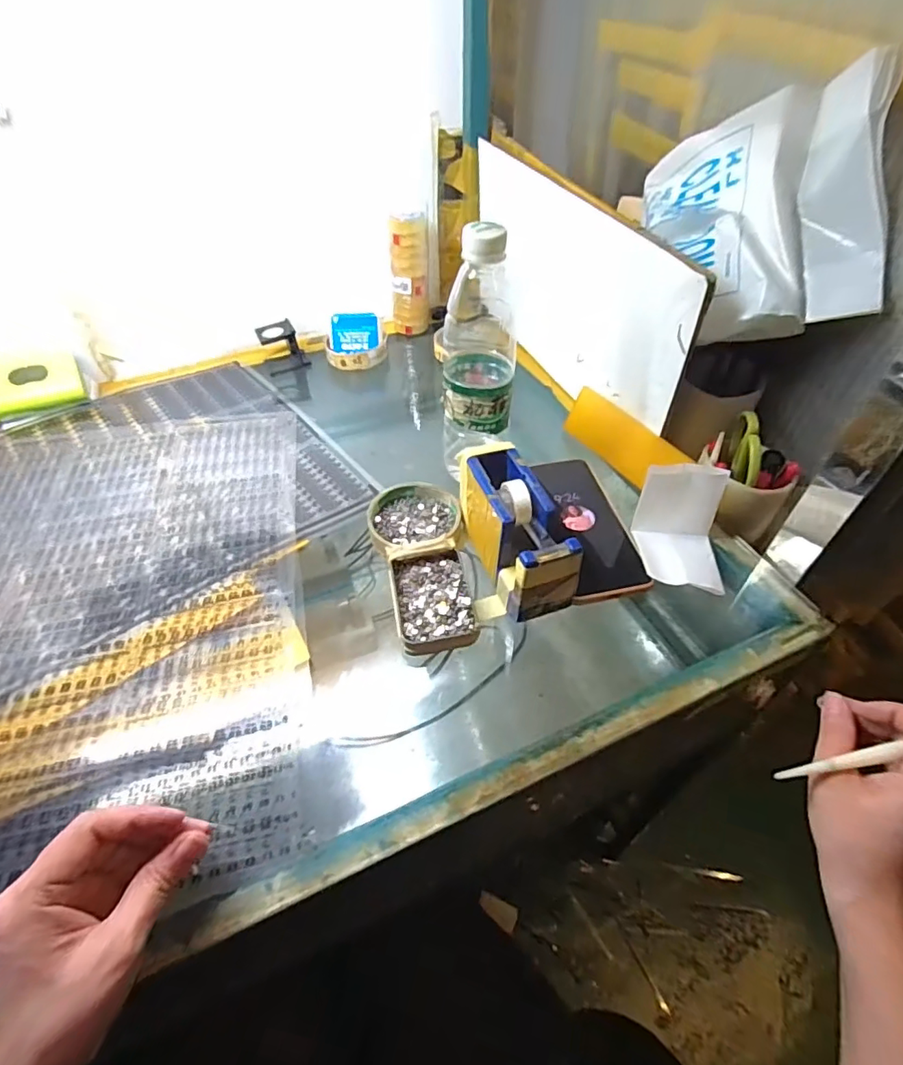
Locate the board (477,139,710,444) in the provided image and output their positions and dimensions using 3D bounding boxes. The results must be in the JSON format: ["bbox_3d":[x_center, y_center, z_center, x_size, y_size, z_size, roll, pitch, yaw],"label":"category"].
[{"bbox_3d":[0.118,-0.284,0.608,0.015,0.183,0.455,-16,49,-12],"label":"board"}]

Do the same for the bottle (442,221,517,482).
[{"bbox_3d":[0.024,-0.146,0.467,0.061,0.217,0.069,4,47,6],"label":"bottle"}]

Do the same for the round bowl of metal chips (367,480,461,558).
[{"bbox_3d":[-0.034,-0.014,0.481,0.080,0.015,0.080,-3,47,-1],"label":"round bowl of metal chips"}]

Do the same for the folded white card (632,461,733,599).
[{"bbox_3d":[0.195,-0.003,0.443,0.072,0.067,0.081,6,48,8],"label":"folded white card"}]

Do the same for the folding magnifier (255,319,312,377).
[{"bbox_3d":[-0.217,-0.242,0.681,0.053,0.052,0.033,-18,49,-14],"label":"folding magnifier"}]

